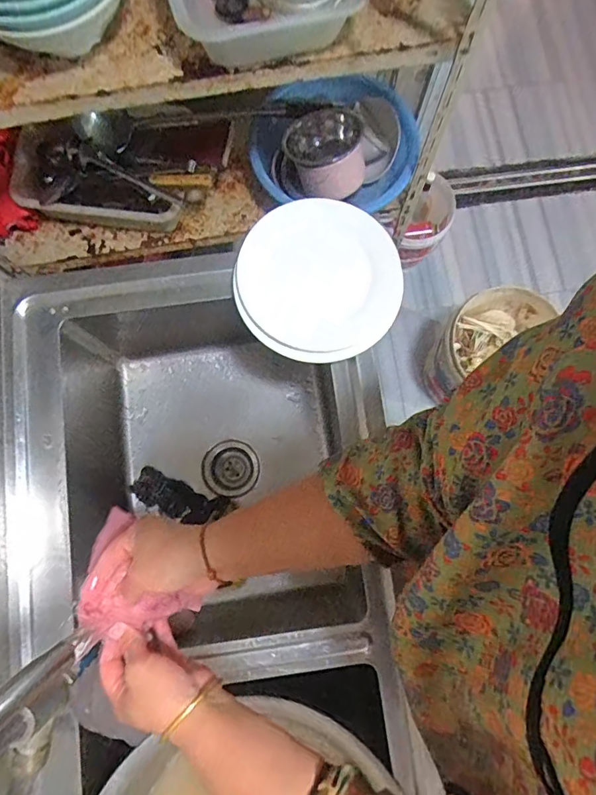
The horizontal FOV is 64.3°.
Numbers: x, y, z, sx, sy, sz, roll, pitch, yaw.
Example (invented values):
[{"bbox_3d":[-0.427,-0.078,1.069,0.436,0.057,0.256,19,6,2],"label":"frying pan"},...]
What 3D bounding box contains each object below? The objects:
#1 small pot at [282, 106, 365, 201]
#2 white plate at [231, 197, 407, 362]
[{"bbox_3d":[0.059,-0.470,0.932,0.144,0.112,0.134,0,79,0],"label":"small pot"},{"bbox_3d":[0.032,-0.171,0.714,0.250,0.050,0.240,0,93,-4],"label":"white plate"}]

